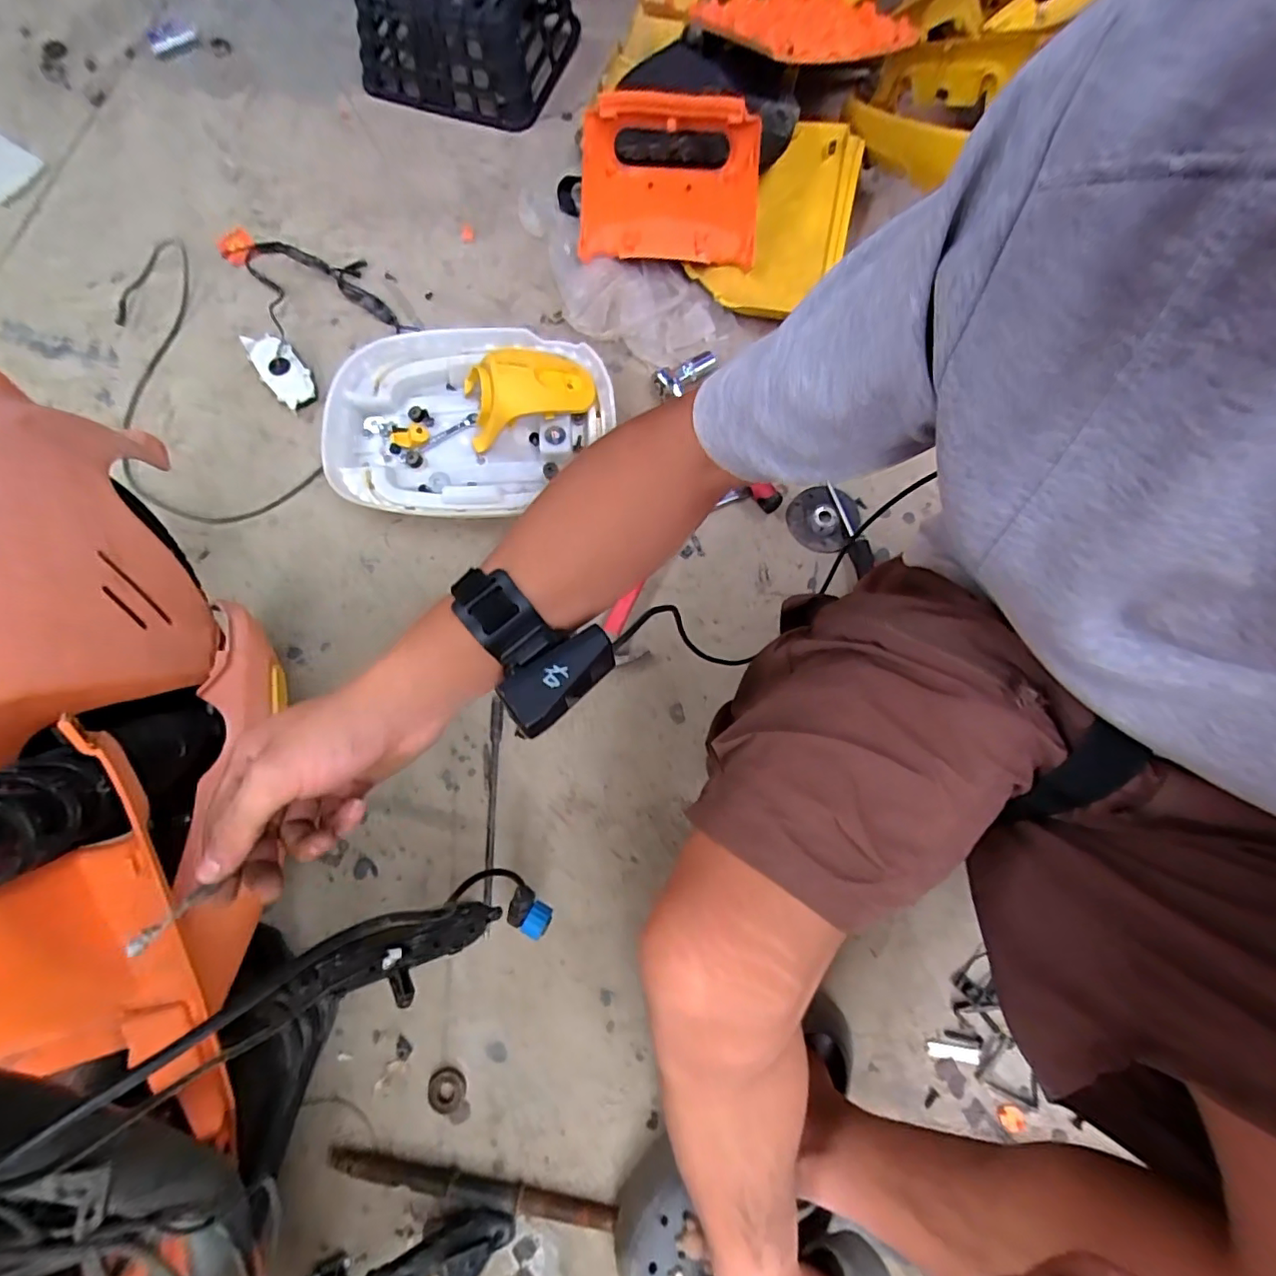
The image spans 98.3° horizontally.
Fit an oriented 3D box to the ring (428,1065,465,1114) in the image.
[{"bbox_3d":[-0.184,0.435,0.531,0.033,0.008,0.035,0,74,1],"label":"ring"}]

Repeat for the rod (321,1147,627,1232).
[{"bbox_3d":[-0.154,0.504,0.503,0.266,0.018,0.021,9,74,3],"label":"rod"}]

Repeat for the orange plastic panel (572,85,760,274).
[{"bbox_3d":[0.040,-0.594,0.733,0.246,0.169,0.080,3,74,2],"label":"orange plastic panel"}]

